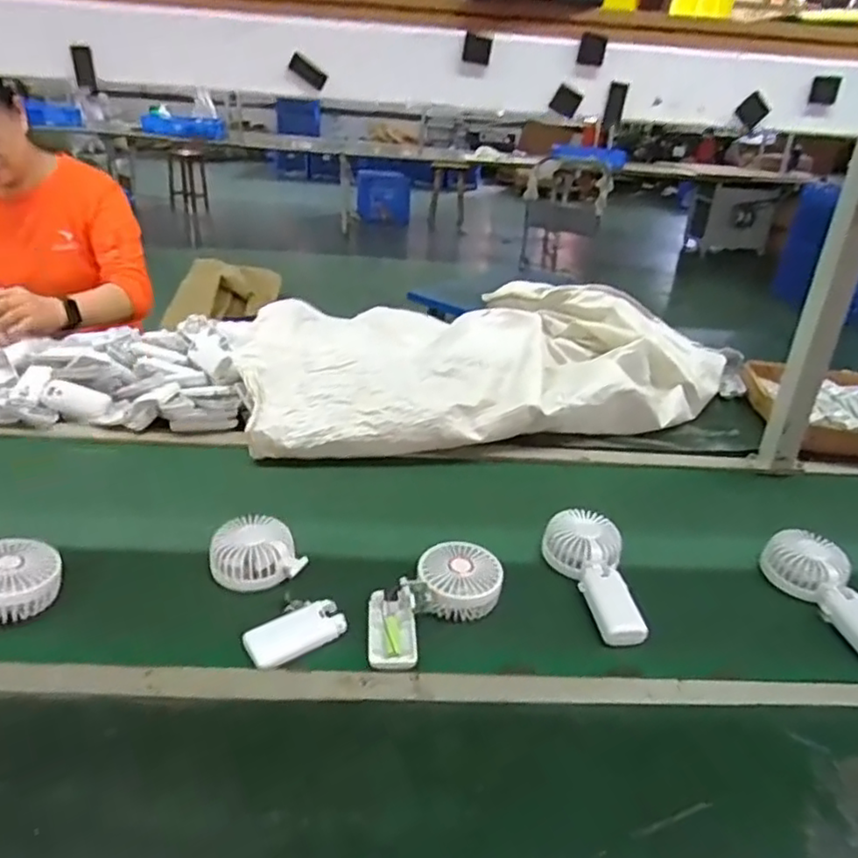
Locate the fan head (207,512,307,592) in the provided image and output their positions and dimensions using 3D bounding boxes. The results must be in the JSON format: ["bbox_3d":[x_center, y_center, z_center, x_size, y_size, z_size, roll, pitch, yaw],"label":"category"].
[{"bbox_3d":[-0.186,0.135,0.709,0.093,0.041,0.080,-10,34,-27],"label":"fan head"}]

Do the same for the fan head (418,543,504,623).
[{"bbox_3d":[0.031,0.163,0.702,0.090,0.047,0.072,-6,32,-21],"label":"fan head"}]

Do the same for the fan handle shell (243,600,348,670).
[{"bbox_3d":[-0.126,0.195,0.631,0.092,0.008,0.050,-13,35,-30],"label":"fan handle shell"}]

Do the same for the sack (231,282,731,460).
[{"bbox_3d":[0.121,-0.130,1.120,0.843,0.155,0.371,-1,31,-13],"label":"sack"}]

